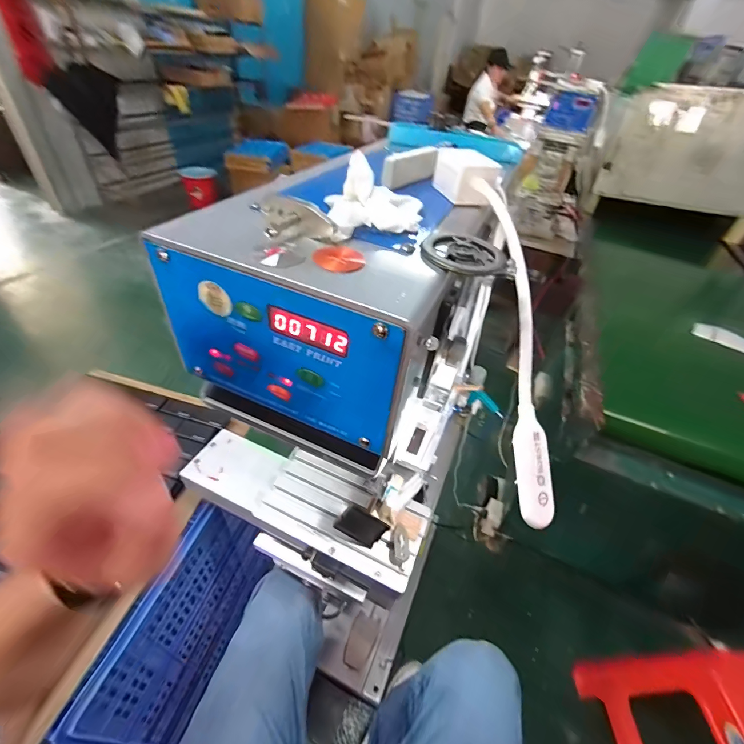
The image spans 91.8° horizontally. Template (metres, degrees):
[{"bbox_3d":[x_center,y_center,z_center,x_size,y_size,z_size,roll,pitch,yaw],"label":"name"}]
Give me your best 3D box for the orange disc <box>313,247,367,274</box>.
[{"bbox_3d":[-0.020,-0.069,0.220,0.030,0.006,0.024,2,43,-5],"label":"orange disc"}]

